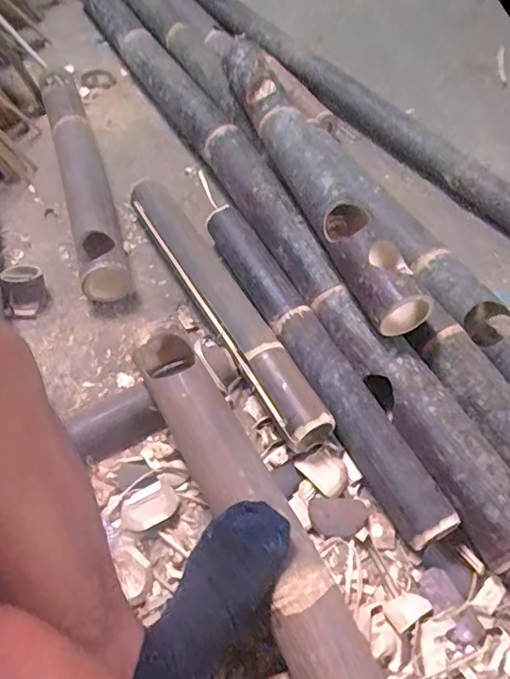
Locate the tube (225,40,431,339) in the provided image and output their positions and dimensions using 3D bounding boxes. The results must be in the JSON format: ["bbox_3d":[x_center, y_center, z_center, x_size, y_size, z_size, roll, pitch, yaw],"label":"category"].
[{"bbox_3d":[0.090,-0.261,0.841,0.090,0.088,0.599,-17,55,-14],"label":"tube"}]

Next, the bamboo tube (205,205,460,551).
[{"bbox_3d":[0.071,0.014,0.755,0.065,0.059,0.578,-20,55,-17],"label":"bamboo tube"}]

